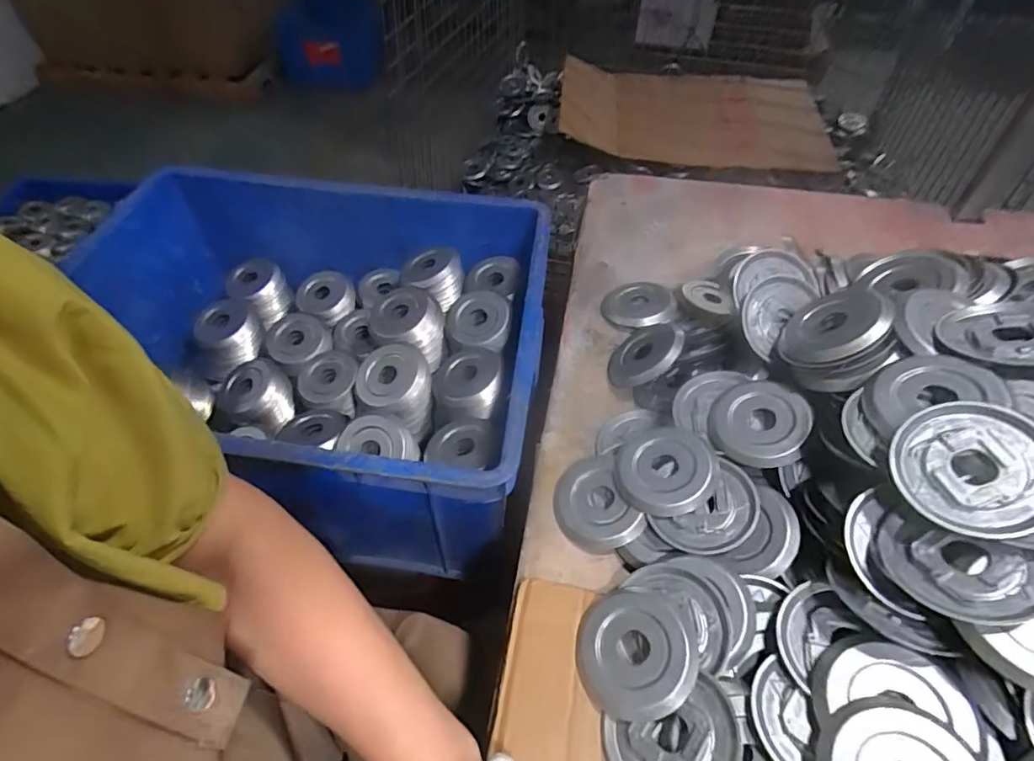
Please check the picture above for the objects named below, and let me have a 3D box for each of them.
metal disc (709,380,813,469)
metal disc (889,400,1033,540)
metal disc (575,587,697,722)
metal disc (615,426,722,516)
[{"bbox_3d":[0.209,0.035,0.463,0.079,0.008,0.081,-14,49,16],"label":"metal disc"},{"bbox_3d":[0.289,0.054,0.338,0.085,0.007,0.085,-11,61,21],"label":"metal disc"},{"bbox_3d":[0.083,0.190,0.375,0.080,0.011,0.080,-12,45,12],"label":"metal disc"},{"bbox_3d":[0.127,0.078,0.459,0.083,0.012,0.078,-14,50,17],"label":"metal disc"}]

